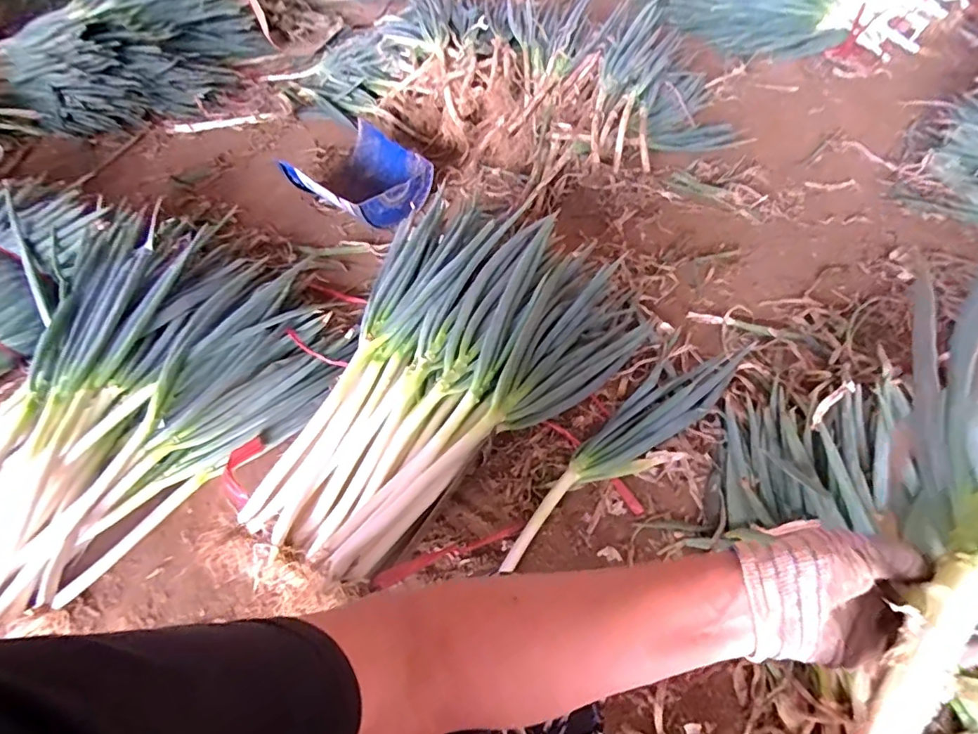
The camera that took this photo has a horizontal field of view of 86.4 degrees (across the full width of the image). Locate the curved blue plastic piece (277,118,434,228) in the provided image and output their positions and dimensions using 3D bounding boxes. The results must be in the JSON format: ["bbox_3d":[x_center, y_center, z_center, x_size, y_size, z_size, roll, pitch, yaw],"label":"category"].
[{"bbox_3d":[-0.385,-0.561,1.564,0.443,0.123,0.327,34,59,28],"label":"curved blue plastic piece"}]

